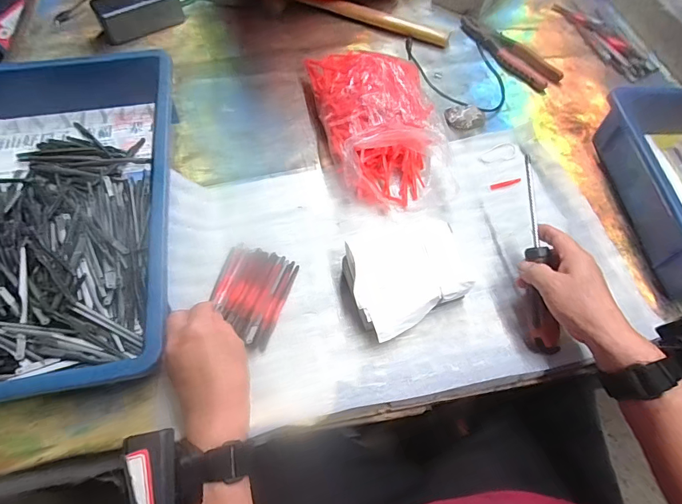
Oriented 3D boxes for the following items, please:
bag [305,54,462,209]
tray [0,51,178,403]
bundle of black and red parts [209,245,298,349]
[{"bbox_3d":[0.054,-0.181,0.538,0.152,0.074,0.258,-12,62,-9],"label":"bag"},{"bbox_3d":[-0.332,-0.060,0.453,0.277,0.069,0.434,-8,62,-7],"label":"tray"},{"bbox_3d":[-0.102,0.043,0.439,0.084,0.021,0.104,17,61,6],"label":"bundle of black and red parts"}]

